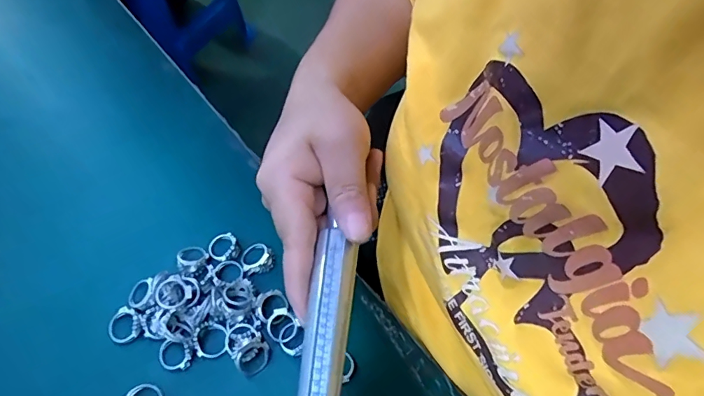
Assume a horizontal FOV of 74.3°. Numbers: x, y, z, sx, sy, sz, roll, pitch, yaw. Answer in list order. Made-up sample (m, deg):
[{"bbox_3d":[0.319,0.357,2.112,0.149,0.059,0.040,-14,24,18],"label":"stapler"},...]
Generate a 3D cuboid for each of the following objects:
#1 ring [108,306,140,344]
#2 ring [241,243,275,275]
[{"bbox_3d":[-0.154,0.086,0.314,0.021,0.008,0.023,1,60,-1],"label":"ring"},{"bbox_3d":[-0.069,0.043,0.339,0.023,0.010,0.022,1,60,-1],"label":"ring"}]

